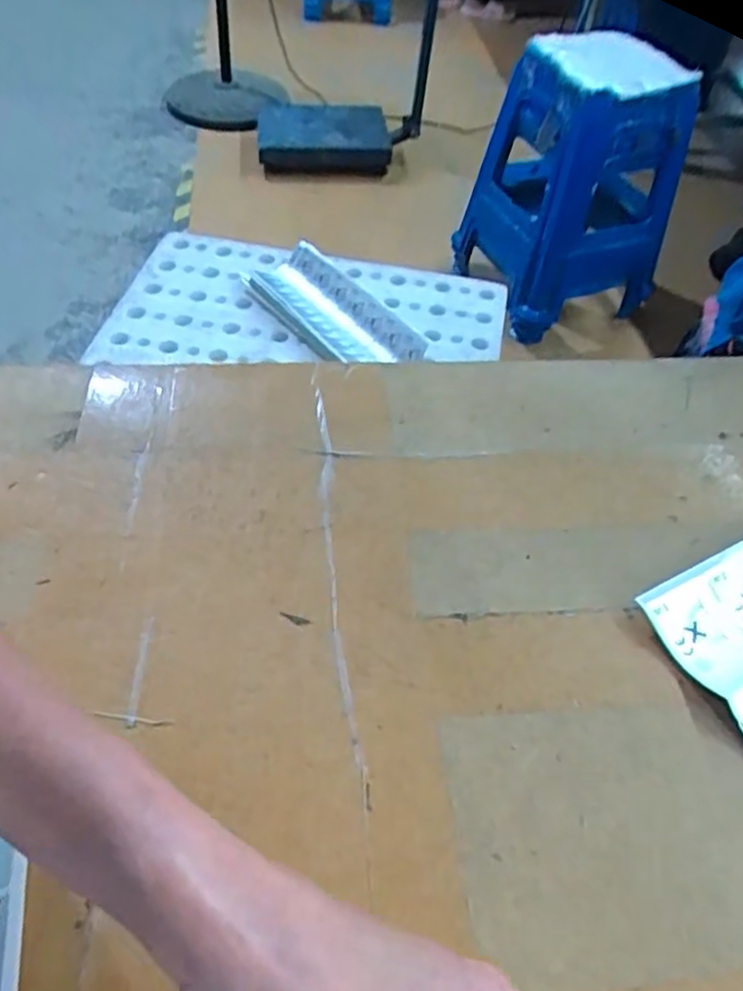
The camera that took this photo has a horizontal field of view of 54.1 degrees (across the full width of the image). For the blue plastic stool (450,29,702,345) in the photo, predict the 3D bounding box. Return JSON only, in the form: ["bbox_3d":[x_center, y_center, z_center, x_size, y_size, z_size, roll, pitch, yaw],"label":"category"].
[{"bbox_3d":[0.468,-0.701,1.671,0.354,0.586,0.353,-21,55,-21],"label":"blue plastic stool"}]

